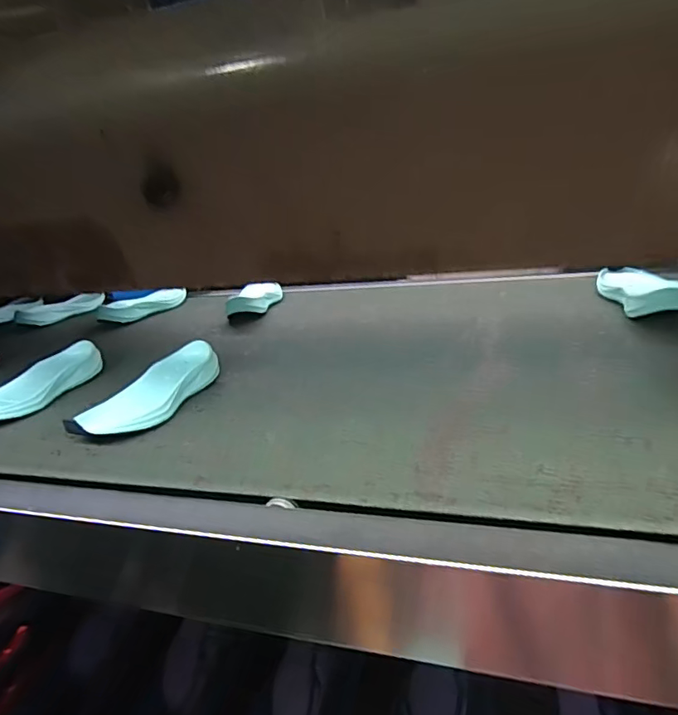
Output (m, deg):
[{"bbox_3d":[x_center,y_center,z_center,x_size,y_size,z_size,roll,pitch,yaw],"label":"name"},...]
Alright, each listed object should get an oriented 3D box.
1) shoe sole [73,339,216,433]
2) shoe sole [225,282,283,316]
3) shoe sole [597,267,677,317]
[{"bbox_3d":[-0.236,0.042,0.644,0.080,0.044,0.208,3,24,26],"label":"shoe sole"},{"bbox_3d":[-0.170,-0.127,1.062,0.084,0.041,0.210,-5,22,8],"label":"shoe sole"},{"bbox_3d":[0.458,-0.109,0.793,0.088,0.039,0.211,-4,22,10],"label":"shoe sole"}]

